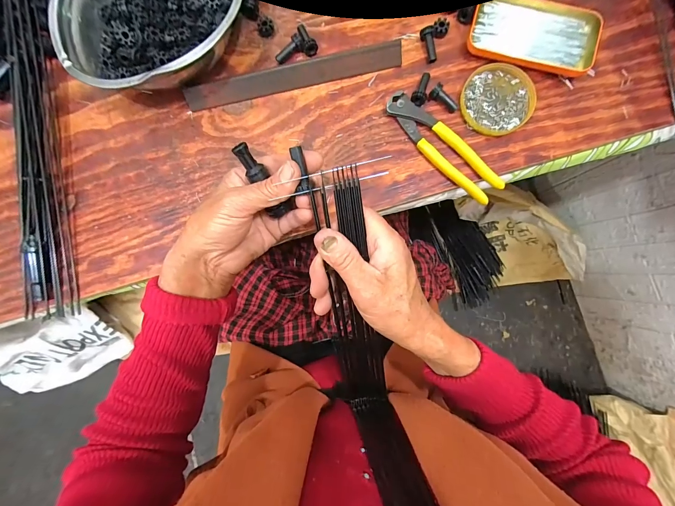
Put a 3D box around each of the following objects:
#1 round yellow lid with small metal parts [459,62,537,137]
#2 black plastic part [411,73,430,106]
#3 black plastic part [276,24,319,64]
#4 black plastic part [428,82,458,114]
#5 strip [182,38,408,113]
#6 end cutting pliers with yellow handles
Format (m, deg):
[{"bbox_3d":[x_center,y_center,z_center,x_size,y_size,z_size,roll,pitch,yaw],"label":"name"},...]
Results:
[{"bbox_3d":[0.190,-0.183,0.365,0.083,0.011,0.082,0,86,2],"label":"round yellow lid with small metal parts"},{"bbox_3d":[0.101,-0.198,0.367,0.017,0.015,0.042,17,87,3],"label":"black plastic part"},{"bbox_3d":[-0.048,-0.251,0.374,0.036,0.018,0.052,39,88,4],"label":"black plastic part"},{"bbox_3d":[0.127,-0.184,0.367,0.037,0.016,0.015,37,88,-9],"label":"black plastic part"},{"bbox_3d":[-0.053,-0.214,0.370,0.260,0.021,0.021,-12,86,1],"label":"strip"},{"bbox_3d":[0.123,-0.126,0.361,0.038,0.015,0.163,-43,86,-1],"label":"end cutting pliers with yellow handles"}]

